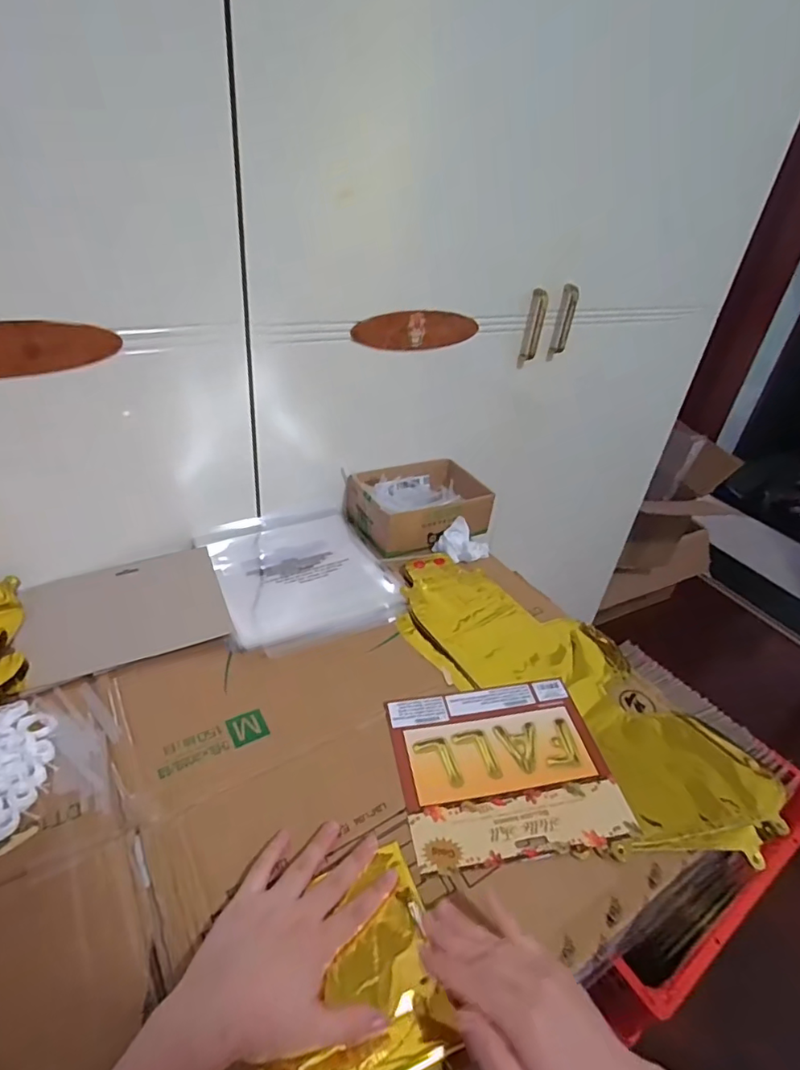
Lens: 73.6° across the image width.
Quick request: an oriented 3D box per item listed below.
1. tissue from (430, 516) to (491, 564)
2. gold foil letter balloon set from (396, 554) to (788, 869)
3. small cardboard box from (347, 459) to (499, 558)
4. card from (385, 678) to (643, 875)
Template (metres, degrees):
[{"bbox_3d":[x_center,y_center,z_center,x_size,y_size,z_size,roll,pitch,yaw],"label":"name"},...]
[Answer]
[{"bbox_3d":[0.088,0.007,0.746,0.066,0.033,0.061,-23,44,-37],"label":"tissue"},{"bbox_3d":[0.168,0.153,0.582,0.200,0.024,0.431,-20,42,-34],"label":"gold foil letter balloon set"},{"bbox_3d":[0.031,-0.047,0.791,0.195,0.058,0.138,-13,39,-27],"label":"small cardboard box"},{"bbox_3d":[0.094,0.205,0.488,0.189,0.013,0.156,-1,35,-13],"label":"card"}]

